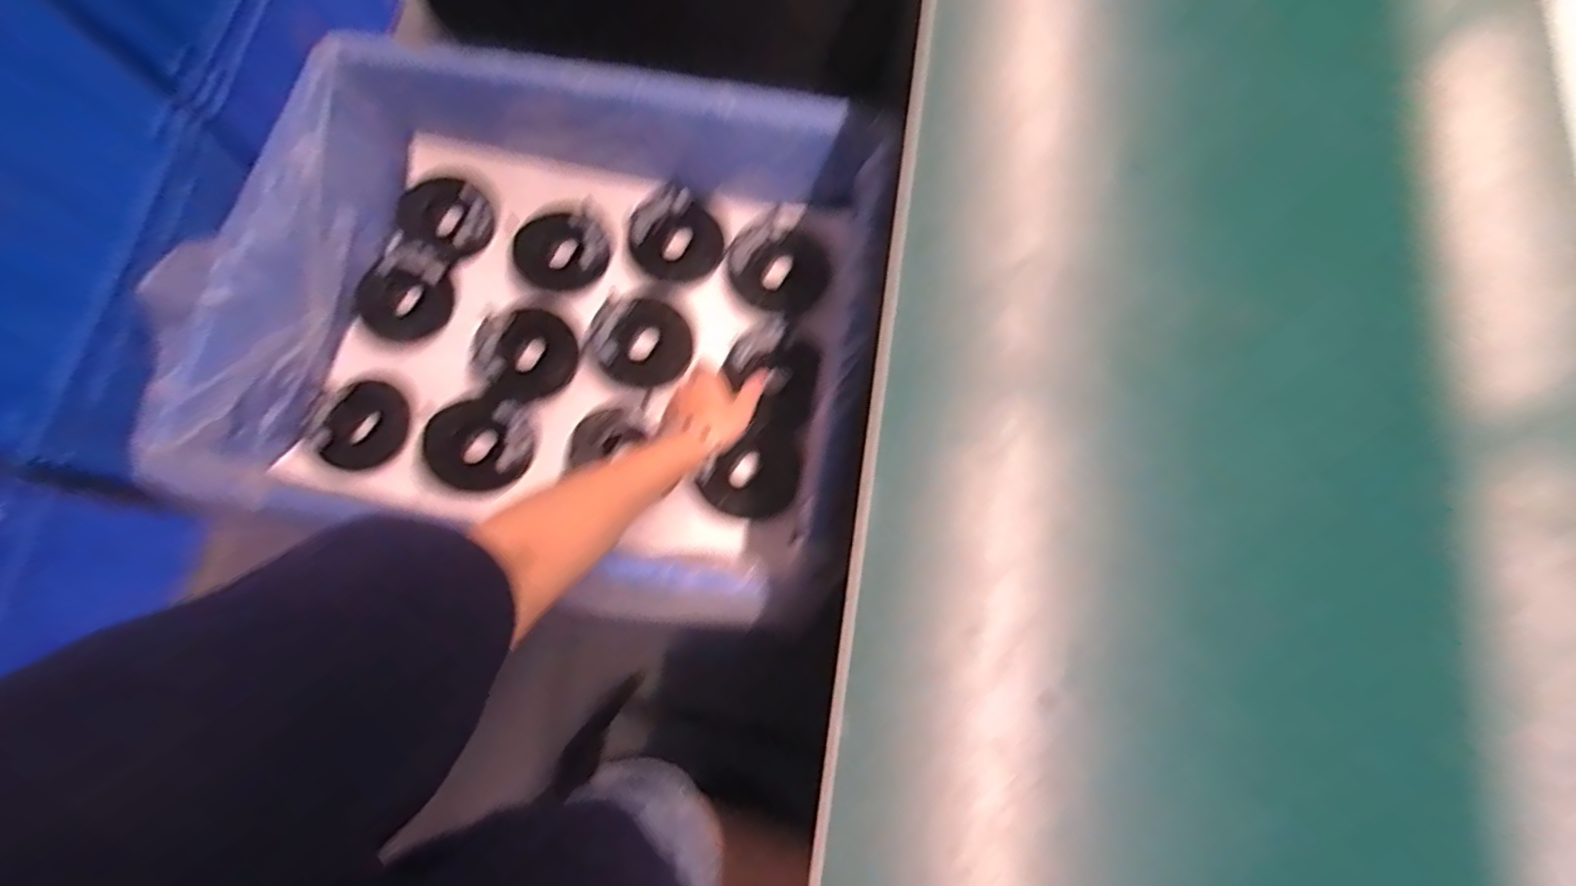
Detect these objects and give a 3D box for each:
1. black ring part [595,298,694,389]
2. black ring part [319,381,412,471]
[{"bbox_3d":[-0.137,-0.093,0.638,0.090,0.021,0.091,-1,74,2],"label":"black ring part"},{"bbox_3d":[-0.396,-0.017,0.627,0.069,0.013,0.083,0,74,2],"label":"black ring part"}]

